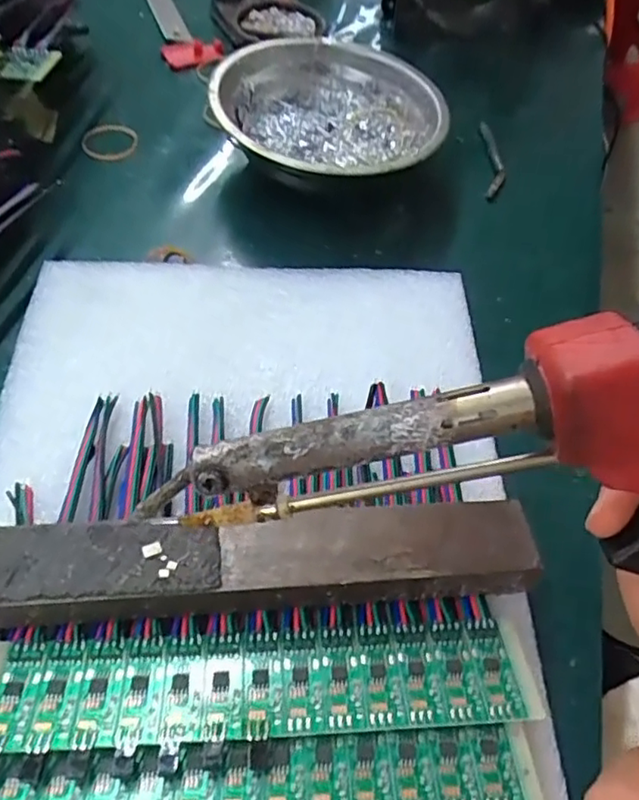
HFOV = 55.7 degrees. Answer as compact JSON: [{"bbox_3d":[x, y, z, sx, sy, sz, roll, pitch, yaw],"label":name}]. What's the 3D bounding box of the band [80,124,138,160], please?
[{"bbox_3d":[-0.128,-0.159,0.369,0.033,0.004,0.040,-14,60,-14],"label":"band"}]

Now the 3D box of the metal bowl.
[{"bbox_3d":[0.009,-0.160,0.342,0.122,0.041,0.129,2,57,-4],"label":"metal bowl"}]

